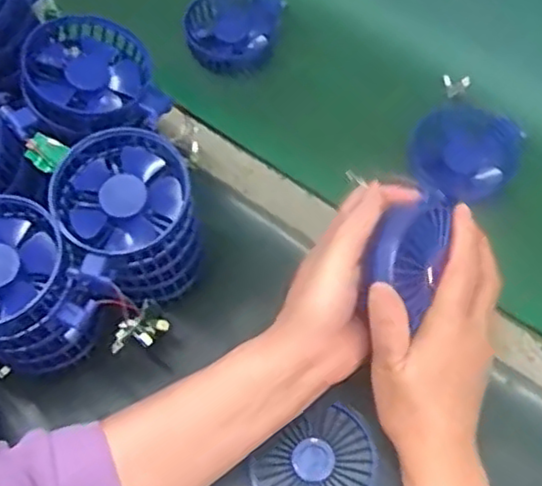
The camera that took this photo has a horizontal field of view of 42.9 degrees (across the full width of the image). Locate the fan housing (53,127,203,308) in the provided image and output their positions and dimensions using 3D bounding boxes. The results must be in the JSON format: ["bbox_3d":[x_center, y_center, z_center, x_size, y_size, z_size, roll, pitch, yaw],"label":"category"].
[{"bbox_3d":[-0.096,-0.014,0.489,0.090,0.083,0.101,-27,63,-14],"label":"fan housing"}]

